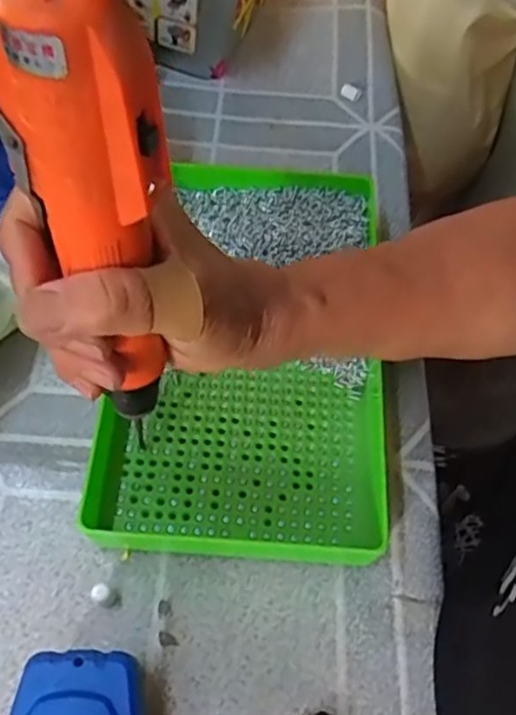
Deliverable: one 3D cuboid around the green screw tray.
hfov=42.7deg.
[{"bbox_3d":[-0.006,-0.010,0.379,0.150,0.043,0.237,3,59,-3],"label":"green screw tray"}]

